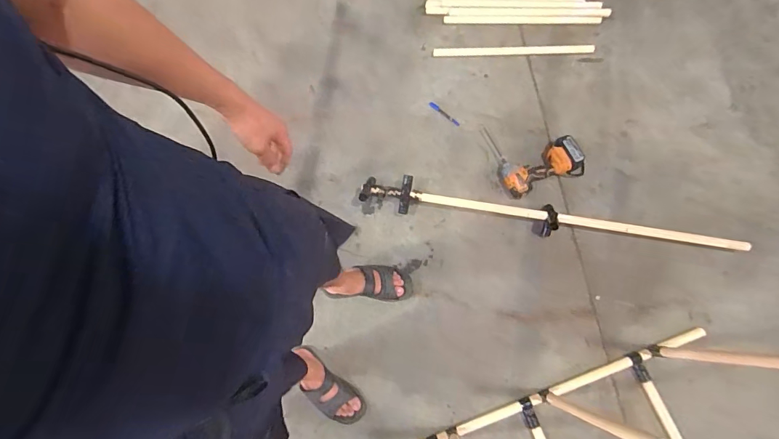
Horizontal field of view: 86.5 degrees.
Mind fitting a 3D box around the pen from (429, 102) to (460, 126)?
[{"bbox_3d":[0.195,-0.374,1.471,0.133,0.011,0.017,40,78,12],"label":"pen"}]

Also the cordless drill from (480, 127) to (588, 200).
[{"bbox_3d":[0.474,-0.236,1.377,0.267,0.070,0.277,-21,74,-5],"label":"cordless drill"}]

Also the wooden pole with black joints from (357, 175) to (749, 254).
[{"bbox_3d":[0.513,0.003,1.307,1.218,0.094,0.113,11,74,4],"label":"wooden pole with black joints"}]

